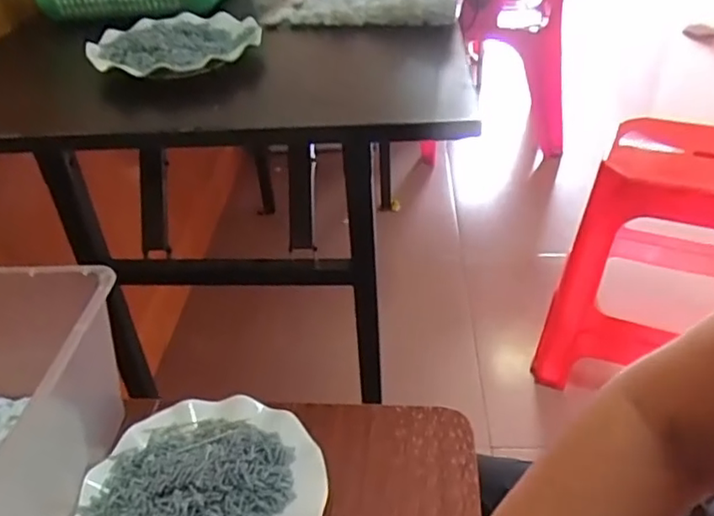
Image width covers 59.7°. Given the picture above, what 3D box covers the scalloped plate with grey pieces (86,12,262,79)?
[{"bbox_3d":[-0.202,-0.237,0.694,0.183,0.029,0.173,0,36,4],"label":"scalloped plate with grey pieces"}]

